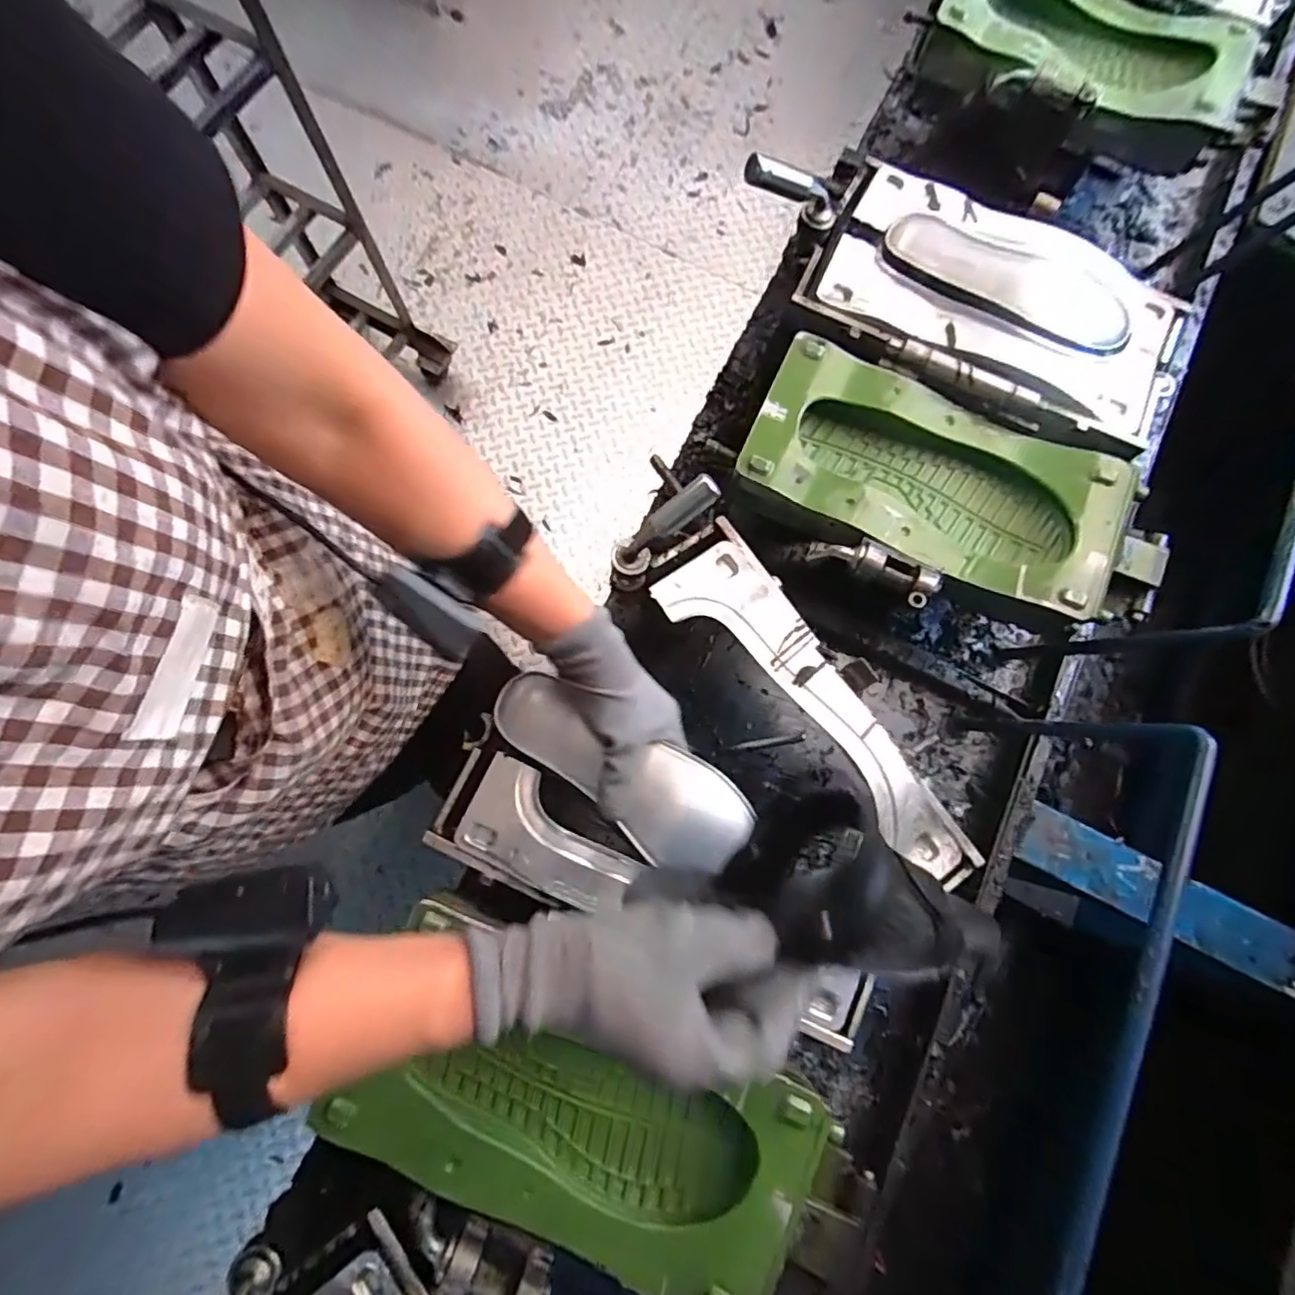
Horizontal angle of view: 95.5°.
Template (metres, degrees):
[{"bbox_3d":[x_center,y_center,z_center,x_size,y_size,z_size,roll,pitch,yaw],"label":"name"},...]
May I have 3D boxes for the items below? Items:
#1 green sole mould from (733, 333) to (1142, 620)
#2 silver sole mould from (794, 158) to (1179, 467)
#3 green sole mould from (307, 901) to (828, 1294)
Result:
[{"bbox_3d":[0.266,-0.159,0.564,0.344,0.050,0.174,22,78,4],"label":"green sole mould"},{"bbox_3d":[0.349,-0.345,0.591,0.379,0.048,0.229,26,78,5],"label":"silver sole mould"},{"bbox_3d":[-0.056,0.349,0.454,0.348,0.064,0.167,22,78,4],"label":"green sole mould"}]

